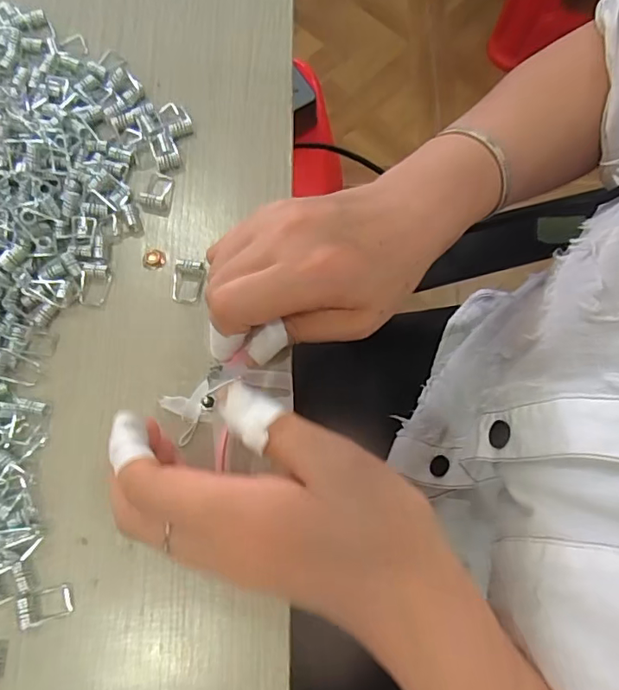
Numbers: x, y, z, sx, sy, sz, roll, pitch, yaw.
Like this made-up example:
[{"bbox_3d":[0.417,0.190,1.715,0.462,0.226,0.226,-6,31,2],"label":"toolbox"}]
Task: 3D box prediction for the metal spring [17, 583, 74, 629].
[{"bbox_3d":[-0.118,0.116,0.232,0.021,0.008,0.013,-16,73,-5],"label":"metal spring"}]

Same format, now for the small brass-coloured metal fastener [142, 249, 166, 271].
[{"bbox_3d":[-0.085,-0.047,0.284,0.012,0.004,0.012,0,72,0],"label":"small brass-coloured metal fastener"}]

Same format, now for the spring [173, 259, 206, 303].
[{"bbox_3d":[-0.065,-0.034,0.277,0.016,0.004,0.023,4,73,1],"label":"spring"}]

